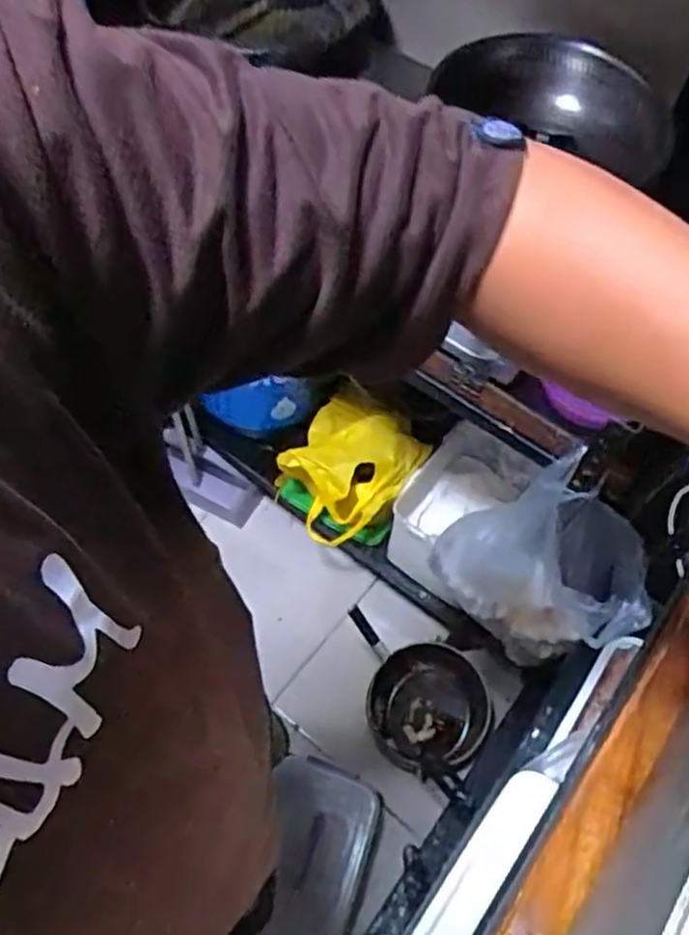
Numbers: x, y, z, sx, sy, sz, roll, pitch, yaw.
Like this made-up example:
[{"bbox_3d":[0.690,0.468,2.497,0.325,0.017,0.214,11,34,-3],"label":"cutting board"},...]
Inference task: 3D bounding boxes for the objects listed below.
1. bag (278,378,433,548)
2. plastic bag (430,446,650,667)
[{"bbox_3d":[0.011,-0.014,1.411,0.245,0.280,0.241,33,64,14],"label":"bag"},{"bbox_3d":[0.278,0.127,0.974,0.268,0.341,0.142,32,64,14],"label":"plastic bag"}]

